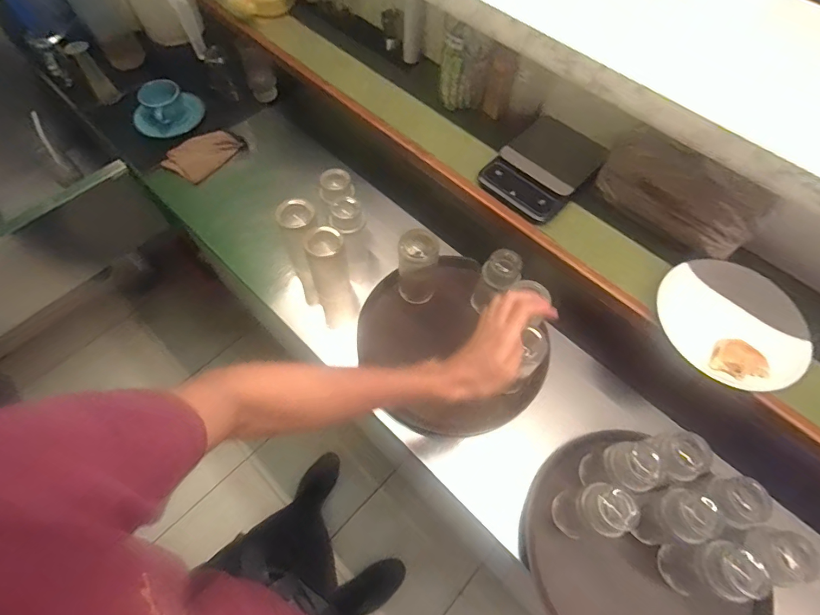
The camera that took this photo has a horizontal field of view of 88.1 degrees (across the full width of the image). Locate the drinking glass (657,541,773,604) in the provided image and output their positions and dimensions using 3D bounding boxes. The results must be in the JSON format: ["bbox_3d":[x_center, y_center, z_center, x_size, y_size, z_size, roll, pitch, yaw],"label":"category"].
[{"bbox_3d":[0.395,0.352,0.569,0.072,0.144,0.067,5,63,1],"label":"drinking glass"}]

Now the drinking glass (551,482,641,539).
[{"bbox_3d":[0.254,0.284,0.591,0.058,0.147,0.062,-4,63,-3],"label":"drinking glass"}]

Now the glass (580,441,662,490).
[{"bbox_3d":[0.305,0.237,0.624,0.062,0.127,0.067,0,63,-1],"label":"glass"}]

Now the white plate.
[{"bbox_3d":[0.454,0.013,0.601,0.195,0.025,0.190,-5,52,6],"label":"white plate"}]

